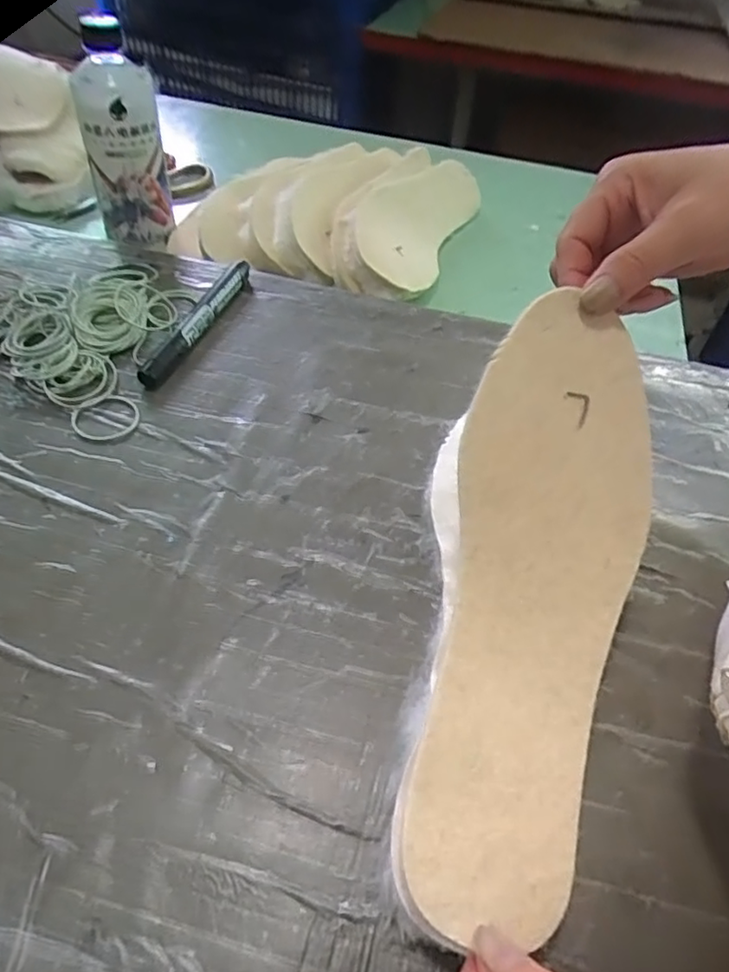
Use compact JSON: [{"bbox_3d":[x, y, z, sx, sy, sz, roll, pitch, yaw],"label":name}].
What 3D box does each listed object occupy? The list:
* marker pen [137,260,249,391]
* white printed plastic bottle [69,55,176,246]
[{"bbox_3d":[-0.123,-0.123,0.457,0.018,0.020,0.139,21,52,13],"label":"marker pen"},{"bbox_3d":[-0.214,-0.296,0.561,0.066,0.140,0.052,-9,52,-11],"label":"white printed plastic bottle"}]

